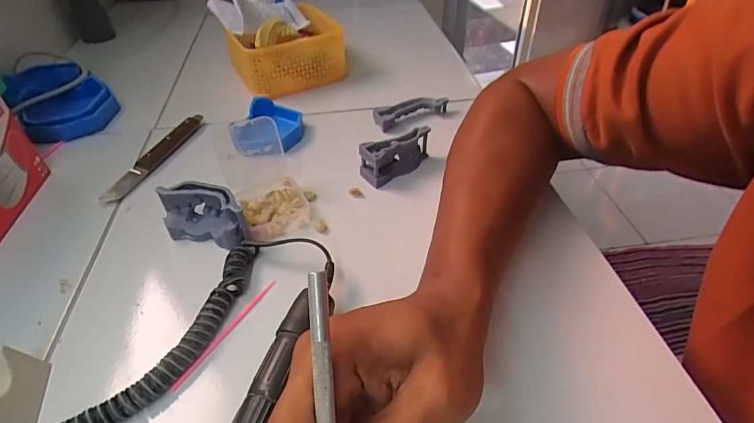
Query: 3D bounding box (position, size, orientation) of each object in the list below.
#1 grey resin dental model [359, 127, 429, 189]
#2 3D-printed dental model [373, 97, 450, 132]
[{"bbox_3d":[0.020,-0.056,0.417,0.073,0.039,0.026,-27,50,-26],"label":"grey resin dental model"},{"bbox_3d":[0.040,-0.116,0.496,0.088,0.023,0.024,-22,45,-21],"label":"3D-printed dental model"}]

